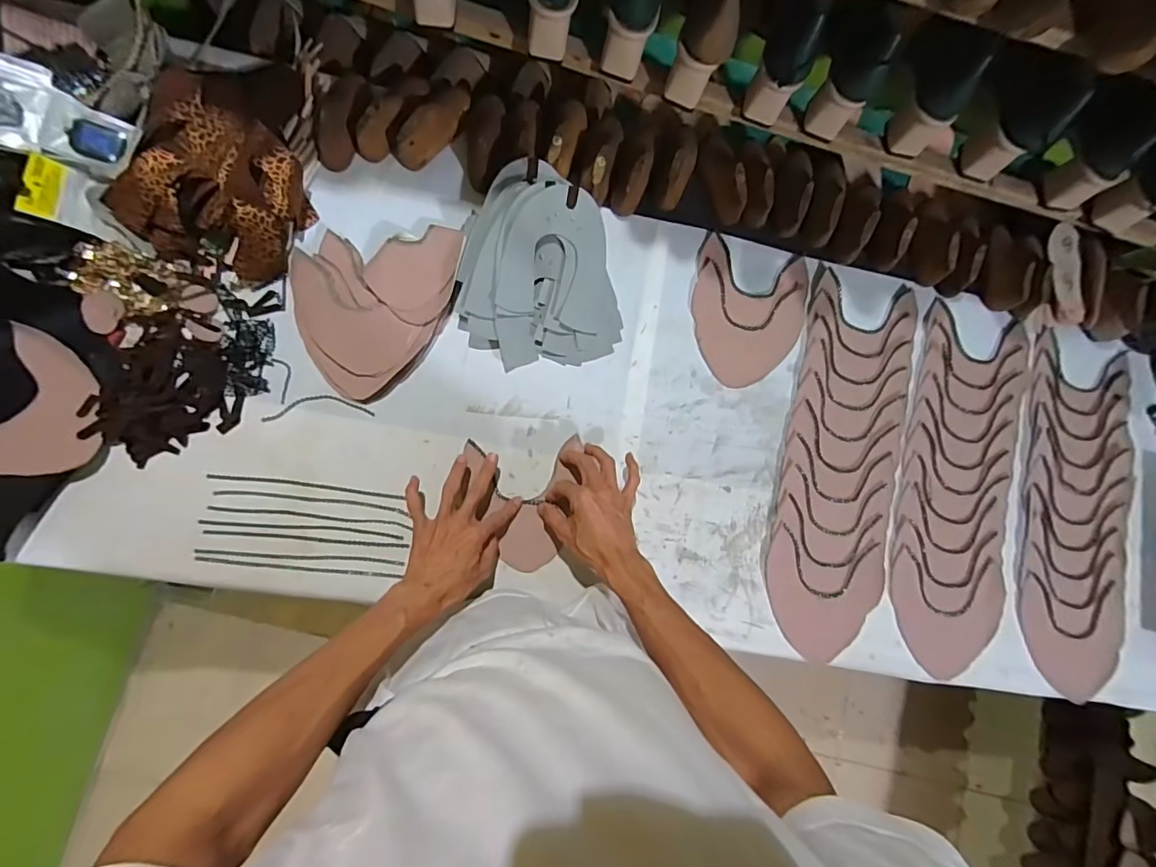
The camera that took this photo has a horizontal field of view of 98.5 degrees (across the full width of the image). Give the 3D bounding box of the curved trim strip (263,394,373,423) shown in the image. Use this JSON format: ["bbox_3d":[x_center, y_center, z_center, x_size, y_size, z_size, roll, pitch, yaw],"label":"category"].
[{"bbox_3d":[-0.327,-0.033,0.629,0.132,0.004,0.030,-4,84,-7],"label":"curved trim strip"}]

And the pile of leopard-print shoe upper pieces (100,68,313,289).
[{"bbox_3d":[-0.421,-0.342,0.610,0.175,0.073,0.276,18,81,-4],"label":"pile of leopard-print shoe upper pieces"}]

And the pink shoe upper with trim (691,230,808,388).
[{"bbox_3d":[0.243,-0.172,0.714,0.167,0.004,0.203,13,82,-5],"label":"pink shoe upper with trim"}]

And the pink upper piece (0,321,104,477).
[{"bbox_3d":[-0.618,-0.019,0.553,0.150,0.020,0.157,39,81,-1],"label":"pink upper piece"}]

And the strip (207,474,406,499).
[{"bbox_3d":[-0.335,0.065,0.619,0.224,0.014,0.008,7,82,-5],"label":"strip"}]

